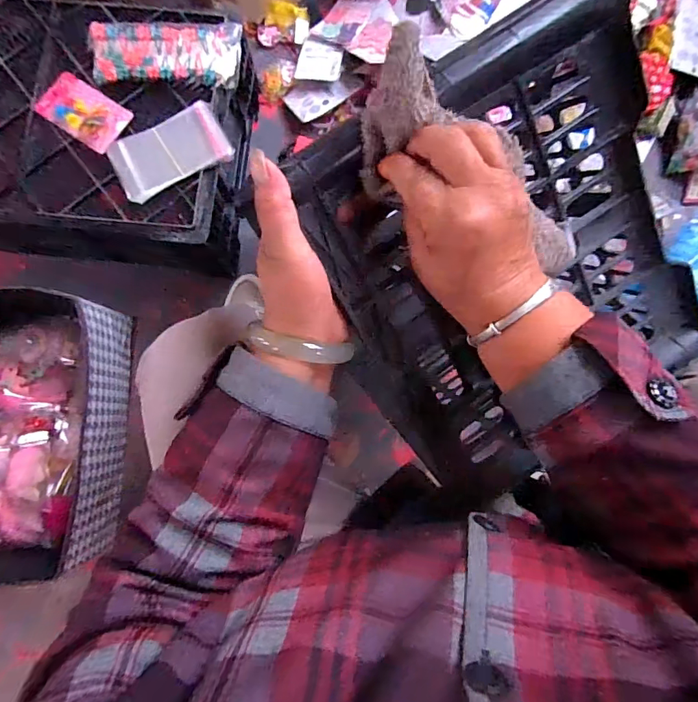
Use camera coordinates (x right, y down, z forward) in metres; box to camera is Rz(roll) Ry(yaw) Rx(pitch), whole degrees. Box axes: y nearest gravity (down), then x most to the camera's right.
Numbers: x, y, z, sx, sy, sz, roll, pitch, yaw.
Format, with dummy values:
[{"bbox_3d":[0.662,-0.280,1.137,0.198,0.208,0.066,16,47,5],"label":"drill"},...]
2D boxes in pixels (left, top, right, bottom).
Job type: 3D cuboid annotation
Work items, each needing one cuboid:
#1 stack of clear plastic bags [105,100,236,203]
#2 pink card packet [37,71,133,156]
[{"bbox_3d":[-0.268,-0.299,0.674,0.164,0.020,0.100,-31,84,-3],"label":"stack of clear plastic bags"},{"bbox_3d":[-0.407,-0.366,0.685,0.145,0.008,0.080,33,79,8],"label":"pink card packet"}]

